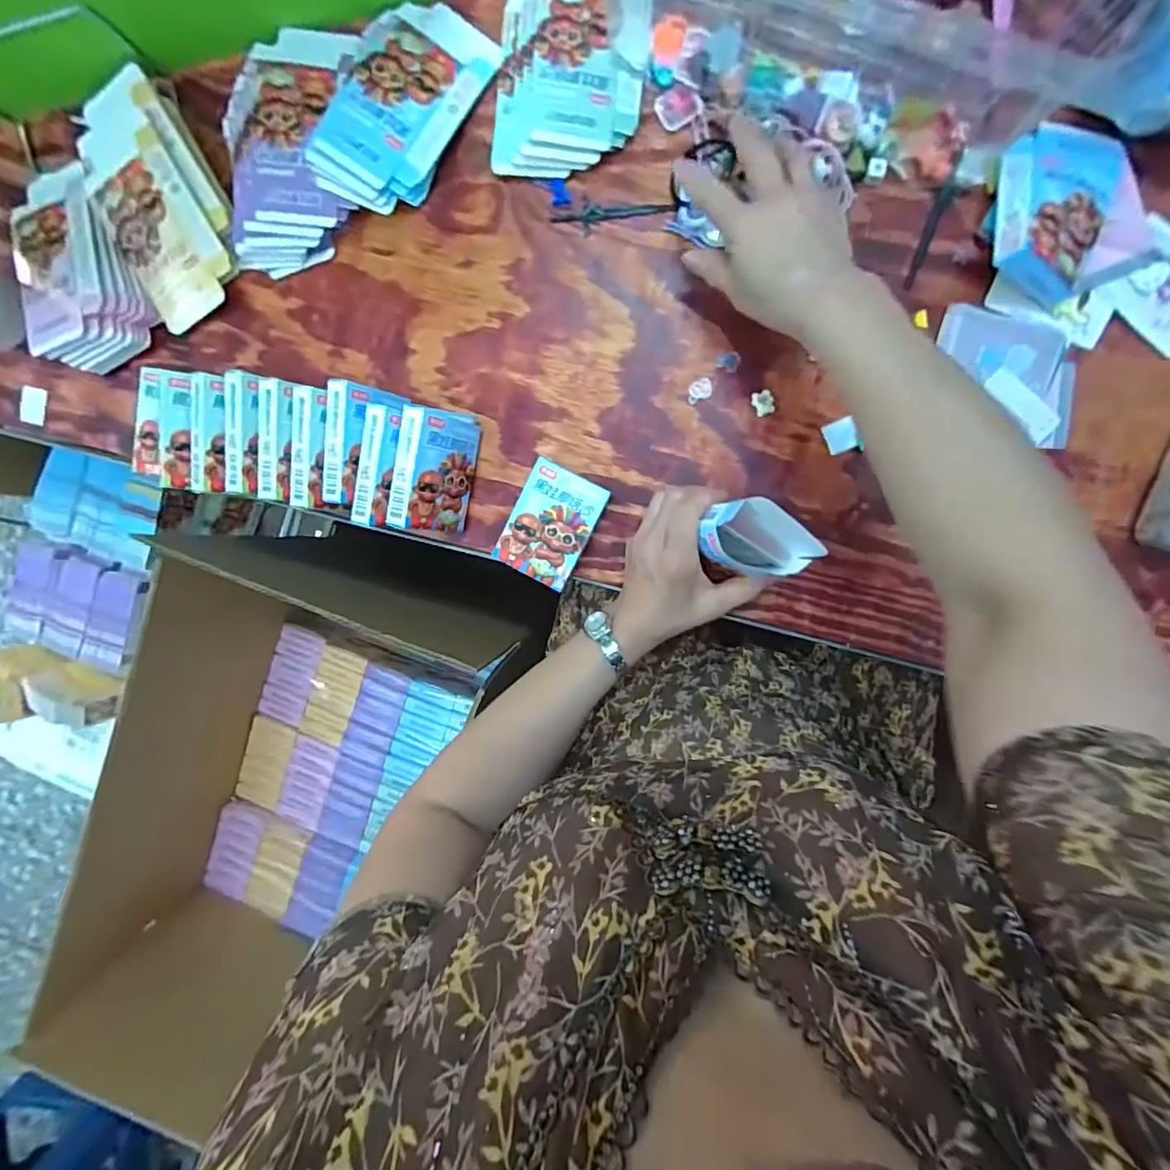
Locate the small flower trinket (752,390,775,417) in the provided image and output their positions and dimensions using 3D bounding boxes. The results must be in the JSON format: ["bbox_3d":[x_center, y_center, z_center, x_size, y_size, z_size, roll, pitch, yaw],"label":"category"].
[{"bbox_3d":[0.144,-0.147,0.450,0.016,0.005,0.020,-21,94,7],"label":"small flower trinket"}]

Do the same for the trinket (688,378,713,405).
[{"bbox_3d":[0.093,-0.159,0.455,0.022,0.004,0.017,-25,93,7],"label":"trinket"}]

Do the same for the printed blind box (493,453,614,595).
[{"bbox_3d":[-0.028,-0.050,0.466,0.064,0.029,0.091,27,97,2],"label":"printed blind box"}]

